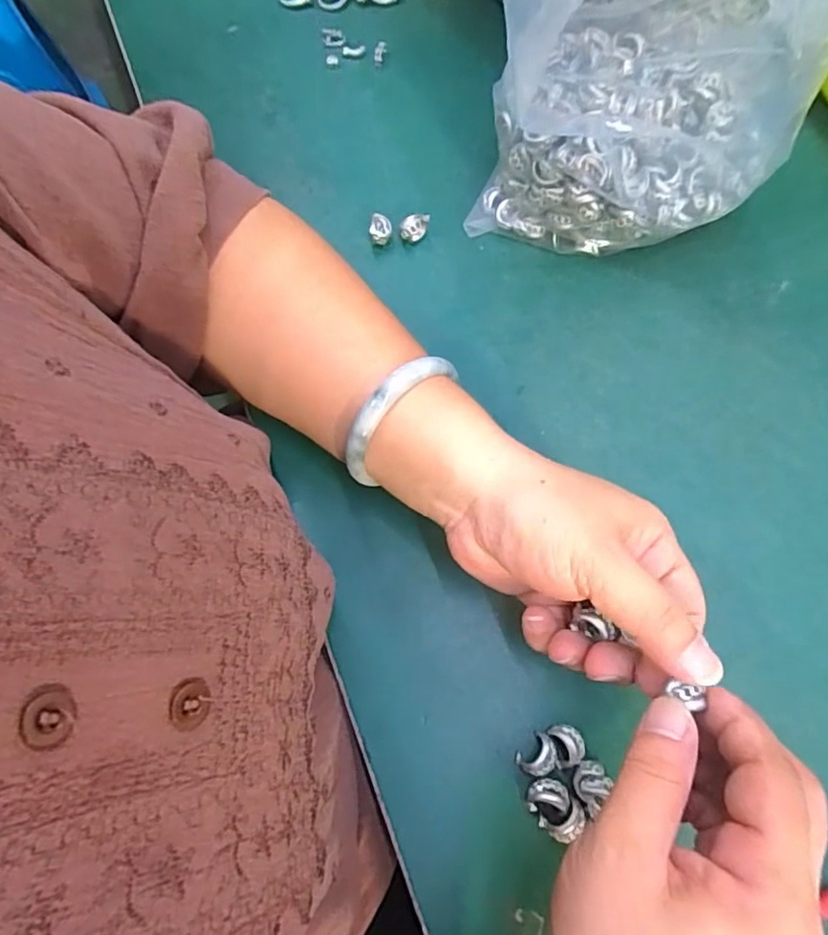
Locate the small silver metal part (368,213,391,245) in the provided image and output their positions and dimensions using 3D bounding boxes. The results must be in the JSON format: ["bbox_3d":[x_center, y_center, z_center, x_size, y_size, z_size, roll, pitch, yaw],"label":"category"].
[{"bbox_3d":[-0.020,-0.145,0.350,0.013,0.013,0.016,0,72,2],"label":"small silver metal part"}]

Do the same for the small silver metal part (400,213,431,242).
[{"bbox_3d":[0.000,-0.146,0.352,0.013,0.013,0.017,32,76,12],"label":"small silver metal part"}]

